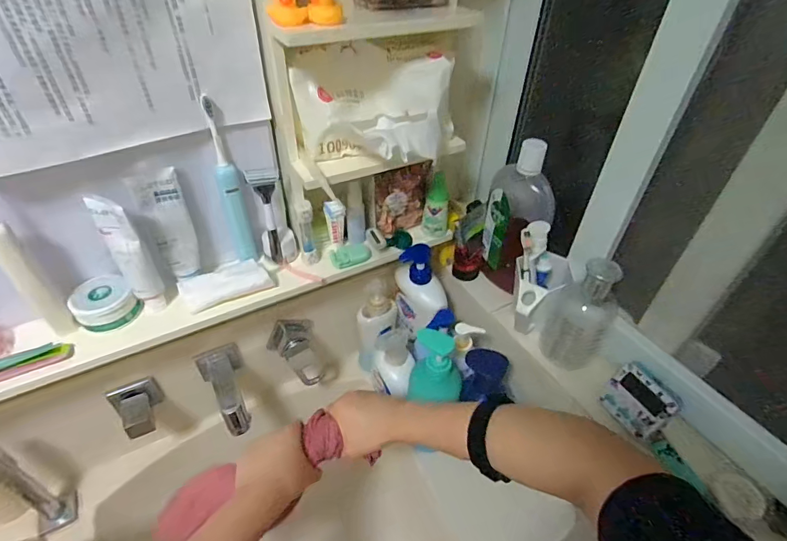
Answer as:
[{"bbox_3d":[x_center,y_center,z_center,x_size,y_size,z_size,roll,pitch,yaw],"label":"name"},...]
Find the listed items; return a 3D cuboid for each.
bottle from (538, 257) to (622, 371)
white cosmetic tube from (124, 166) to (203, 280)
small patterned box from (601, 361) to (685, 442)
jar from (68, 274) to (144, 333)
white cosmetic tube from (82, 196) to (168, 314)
[{"bbox_3d":[0.252,0.053,0.556,0.084,0.152,0.080,22,46,21],"label":"bottle"},{"bbox_3d":[-0.271,-0.053,0.511,0.049,0.138,0.029,-23,48,-26],"label":"white cosmetic tube"},{"bbox_3d":[0.307,0.162,0.519,0.017,0.070,0.073,4,37,-42],"label":"small patterned box"},{"bbox_3d":[-0.353,0.042,0.510,0.060,0.044,0.064,1,42,-1],"label":"jar"},{"bbox_3d":[-0.308,-0.014,0.489,0.030,0.153,0.040,-30,51,-31],"label":"white cosmetic tube"}]

